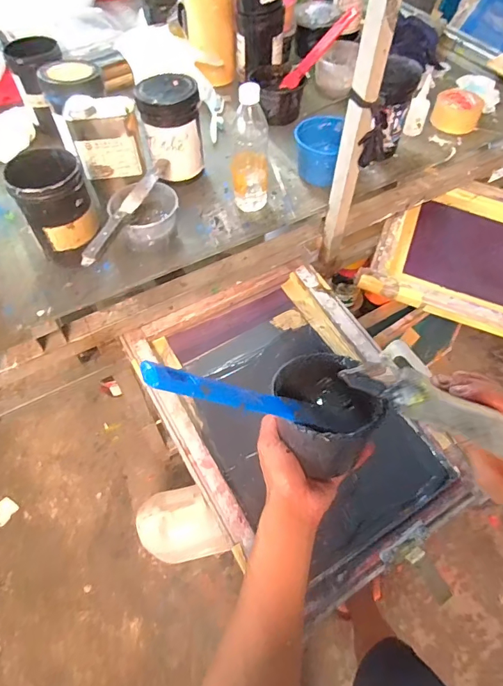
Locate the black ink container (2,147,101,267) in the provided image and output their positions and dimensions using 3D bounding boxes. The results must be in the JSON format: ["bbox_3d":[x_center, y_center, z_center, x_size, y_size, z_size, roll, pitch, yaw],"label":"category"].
[{"bbox_3d":[-0.310,-0.210,0.705,0.104,0.159,0.102,-35,63,-20],"label":"black ink container"}]

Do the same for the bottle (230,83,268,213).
[{"bbox_3d":[-0.003,-0.338,0.763,0.067,0.212,0.063,-1,57,0],"label":"bottle"}]

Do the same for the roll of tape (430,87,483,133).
[{"bbox_3d":[0.471,-0.533,0.989,0.102,0.049,0.102,19,59,13],"label":"roll of tape"}]

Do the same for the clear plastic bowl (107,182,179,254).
[{"bbox_3d":[-0.182,-0.222,0.766,0.114,0.076,0.105,0,57,1],"label":"clear plastic bowl"}]

